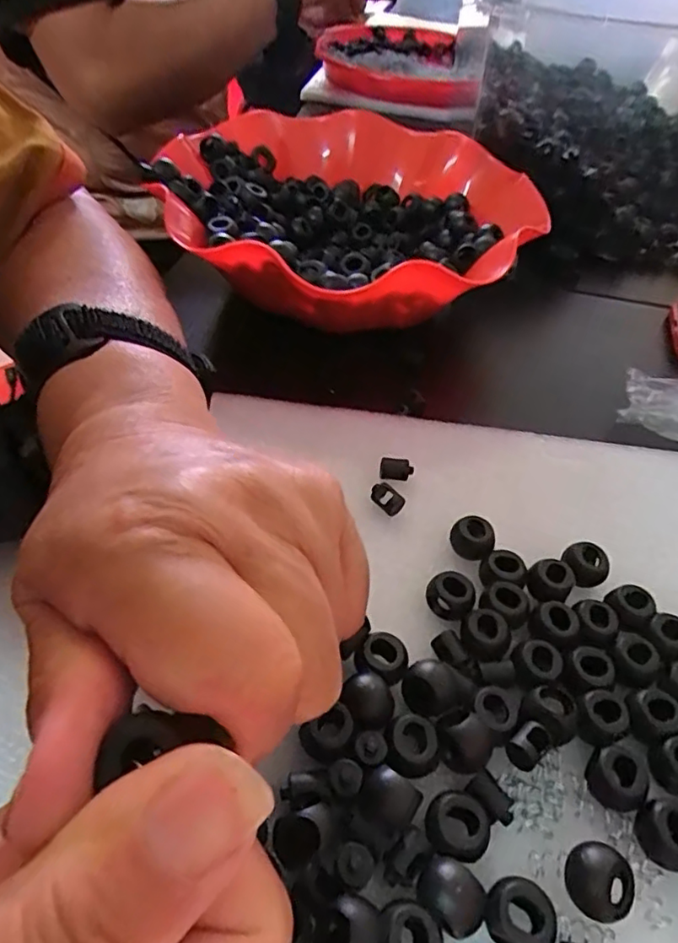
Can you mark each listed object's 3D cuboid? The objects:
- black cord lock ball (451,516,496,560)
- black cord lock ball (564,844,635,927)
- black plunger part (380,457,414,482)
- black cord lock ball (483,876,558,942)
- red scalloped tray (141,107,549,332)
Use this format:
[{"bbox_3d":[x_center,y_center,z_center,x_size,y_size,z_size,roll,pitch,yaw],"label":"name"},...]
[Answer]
[{"bbox_3d":[0.054,0.028,0.238,0.017,0.014,0.013,18,49,10],"label":"black cord lock ball"},{"bbox_3d":[0.070,0.112,0.160,0.016,0.012,0.016,3,48,-3],"label":"black cord lock ball"},{"bbox_3d":[0.026,-0.001,0.261,0.015,0.007,0.006,6,48,-1],"label":"black plunger part"},{"bbox_3d":[0.047,0.118,0.153,0.017,0.011,0.017,3,48,-3],"label":"black cord lock ball"},{"bbox_3d":[0.010,-0.155,0.360,0.208,0.053,0.230,34,52,24],"label":"red scalloped tray"}]

